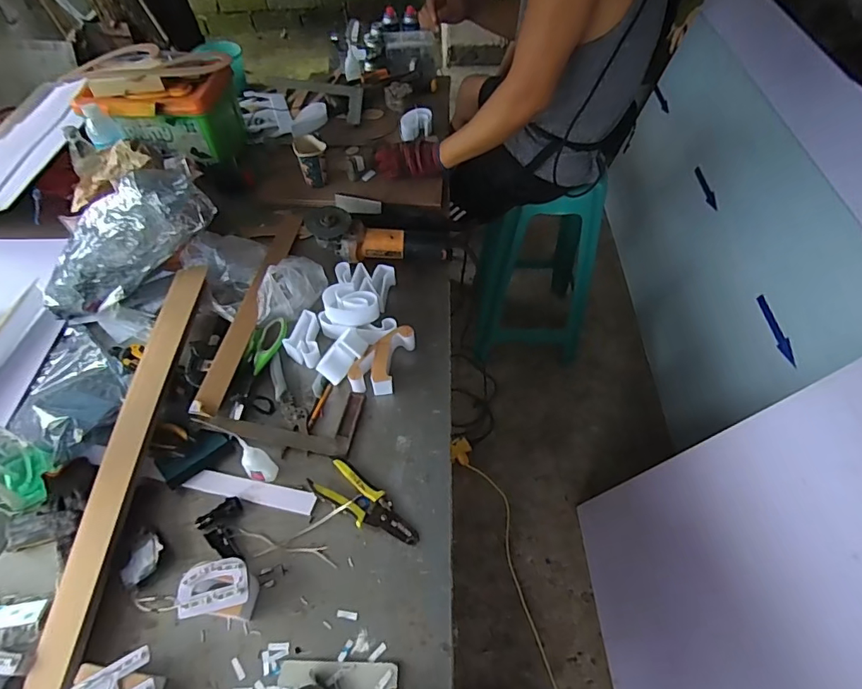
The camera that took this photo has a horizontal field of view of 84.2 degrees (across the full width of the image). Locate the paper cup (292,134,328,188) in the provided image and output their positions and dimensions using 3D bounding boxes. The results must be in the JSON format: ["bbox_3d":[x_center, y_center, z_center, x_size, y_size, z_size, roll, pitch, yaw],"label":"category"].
[{"bbox_3d":[-0.267,-0.409,1.074,0.064,0.097,0.065,0,54,-1],"label":"paper cup"}]

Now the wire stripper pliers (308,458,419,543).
[{"bbox_3d":[-0.091,0.227,0.675,0.166,0.015,0.059,31,59,19],"label":"wire stripper pliers"}]

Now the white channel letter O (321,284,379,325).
[{"bbox_3d":[-0.138,-0.069,0.824,0.091,0.041,0.064,-11,55,-9],"label":"white channel letter O"}]

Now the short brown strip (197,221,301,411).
[{"bbox_3d":[-0.320,-0.087,0.878,0.046,0.017,0.498,16,49,-12],"label":"short brown strip"}]

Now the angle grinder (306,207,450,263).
[{"bbox_3d":[-0.101,-0.207,0.949,0.282,0.087,0.075,1,54,0],"label":"angle grinder"}]

